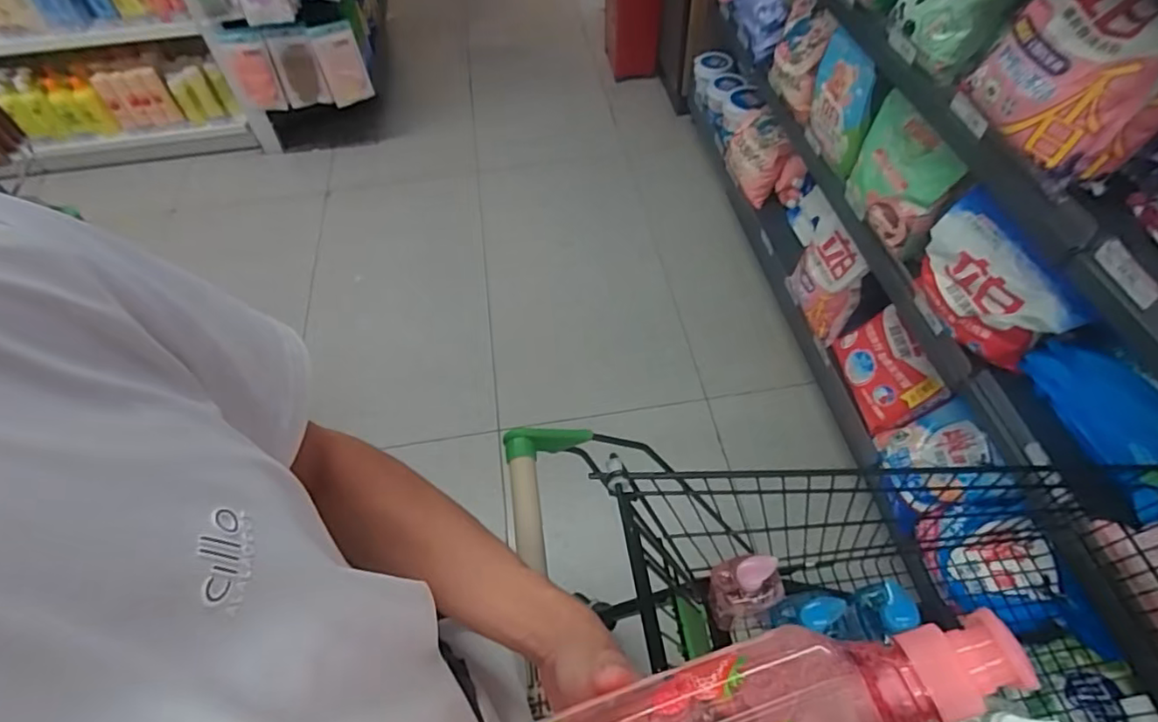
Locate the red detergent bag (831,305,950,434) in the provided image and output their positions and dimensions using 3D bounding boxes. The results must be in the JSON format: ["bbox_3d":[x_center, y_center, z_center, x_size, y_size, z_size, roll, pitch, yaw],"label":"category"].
[{"bbox_3d":[0.773,0.025,1.480,0.190,0.084,0.289,-27,61,26],"label":"red detergent bag"}]

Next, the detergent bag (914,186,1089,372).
[{"bbox_3d":[0.777,-0.140,1.114,0.092,0.200,0.303,-12,55,-6],"label":"detergent bag"}]

